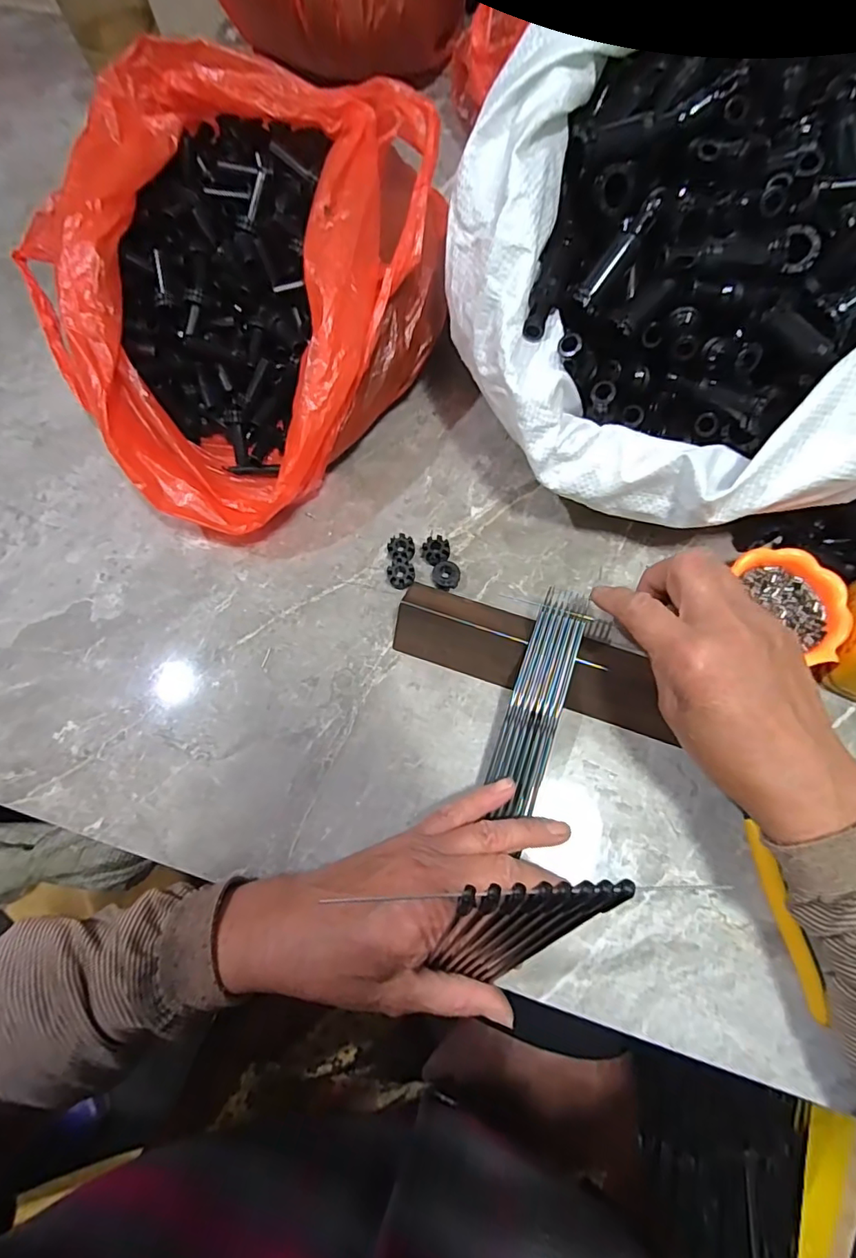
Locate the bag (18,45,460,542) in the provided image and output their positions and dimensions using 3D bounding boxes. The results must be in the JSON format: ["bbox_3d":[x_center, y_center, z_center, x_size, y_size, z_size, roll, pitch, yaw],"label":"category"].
[{"bbox_3d":[-0.131,-0.227,0.379,0.267,0.129,0.305,8,73,4],"label":"bag"}]

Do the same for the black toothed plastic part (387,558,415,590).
[{"bbox_3d":[-0.018,-0.037,0.368,0.018,0.012,0.019,-1,73,2],"label":"black toothed plastic part"}]

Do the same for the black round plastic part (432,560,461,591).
[{"bbox_3d":[0.013,-0.037,0.368,0.018,0.009,0.018,-1,73,2],"label":"black round plastic part"}]

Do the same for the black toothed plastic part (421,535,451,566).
[{"bbox_3d":[0.006,-0.055,0.371,0.017,0.013,0.020,-32,75,-8],"label":"black toothed plastic part"}]

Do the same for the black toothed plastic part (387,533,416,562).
[{"bbox_3d":[-0.018,-0.056,0.373,0.018,0.012,0.019,-1,73,2],"label":"black toothed plastic part"}]

